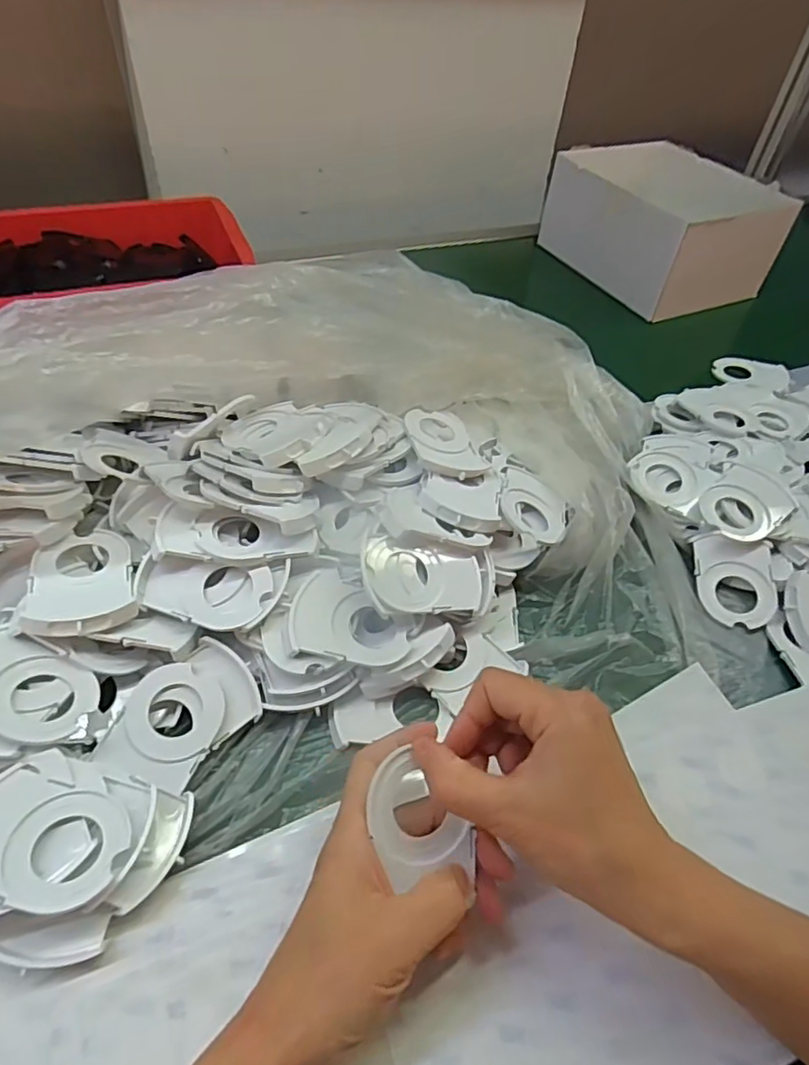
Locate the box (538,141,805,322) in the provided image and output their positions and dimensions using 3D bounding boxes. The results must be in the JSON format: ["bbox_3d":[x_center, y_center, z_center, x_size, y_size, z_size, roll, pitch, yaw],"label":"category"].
[{"bbox_3d":[0.331,-0.403,0.786,0.170,0.120,0.255,-22,53,-23],"label":"box"}]

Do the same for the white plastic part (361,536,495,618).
[{"bbox_3d":[0.017,0.030,0.385,0.092,0.012,0.050,7,59,-18],"label":"white plastic part"}]

